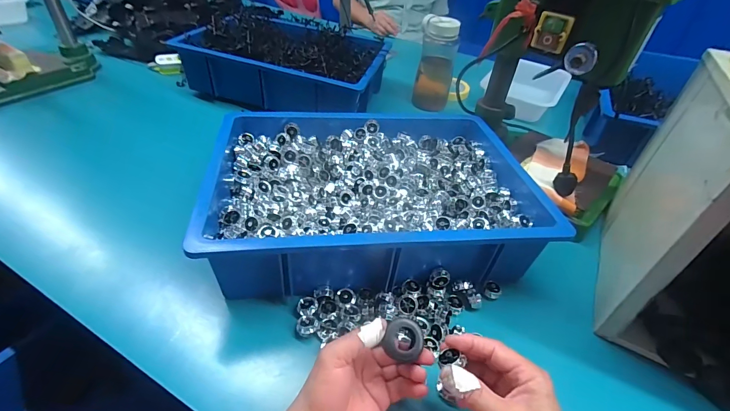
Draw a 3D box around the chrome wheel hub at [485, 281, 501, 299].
[{"bbox_3d":[0.173,0.115,0.472,0.020,0.014,0.019,2,43,-2],"label":"chrome wheel hub"}]

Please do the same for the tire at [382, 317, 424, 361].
[{"bbox_3d":[0.036,0.123,0.325,0.033,0.015,0.035,23,76,3],"label":"tire"}]

